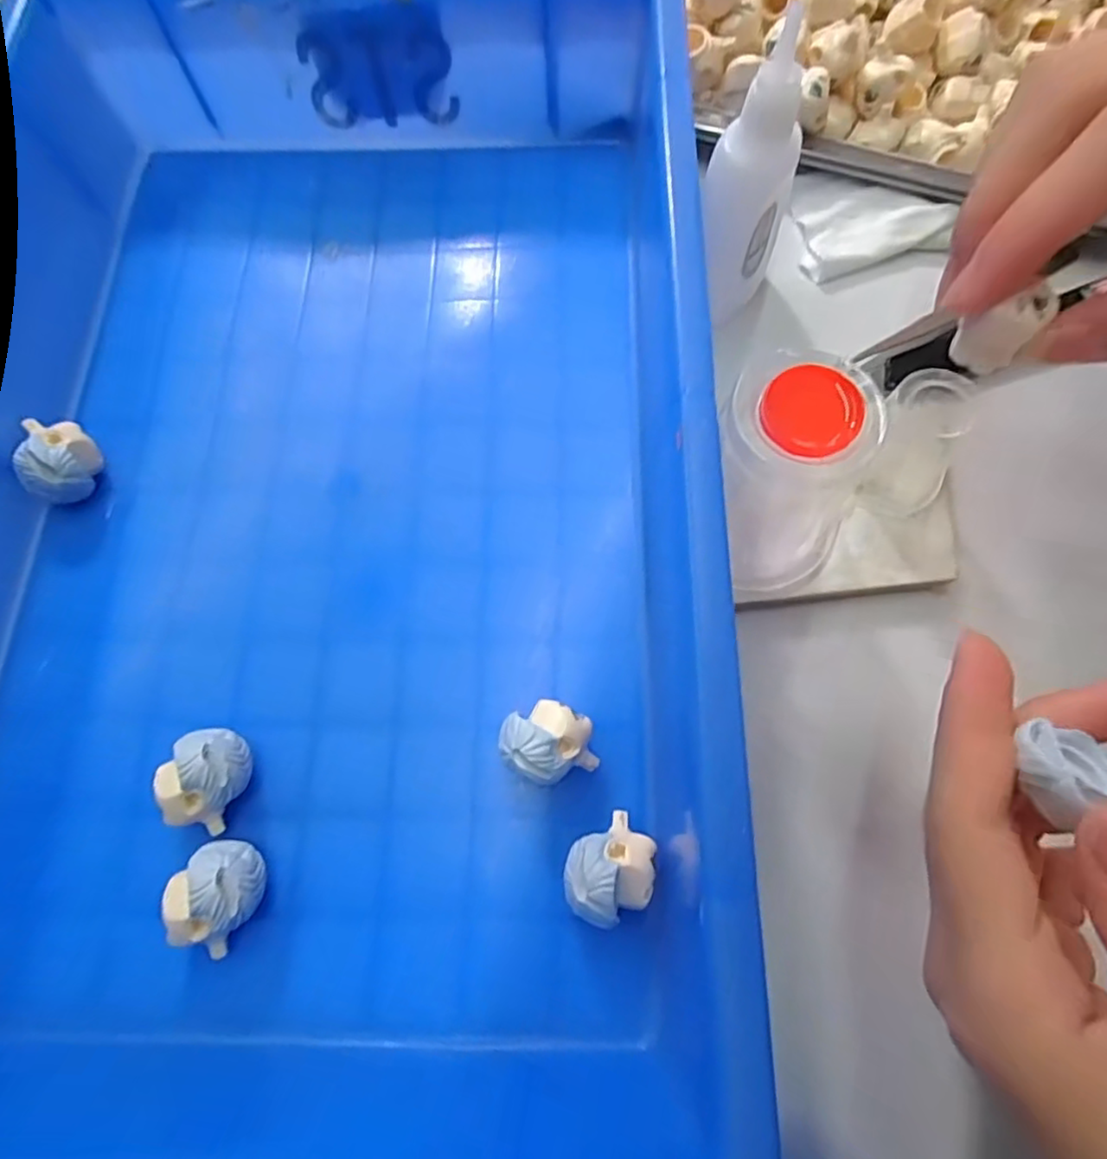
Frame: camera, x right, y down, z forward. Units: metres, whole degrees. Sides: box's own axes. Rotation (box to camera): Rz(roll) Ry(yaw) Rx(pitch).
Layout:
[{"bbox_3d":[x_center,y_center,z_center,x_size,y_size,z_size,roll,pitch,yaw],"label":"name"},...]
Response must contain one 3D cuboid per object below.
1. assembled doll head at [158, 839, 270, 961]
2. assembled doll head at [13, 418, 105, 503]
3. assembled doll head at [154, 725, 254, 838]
[{"bbox_3d":[-0.094,0.089,0.177,0.024,0.025,0.024,0,72,1],"label":"assembled doll head"},{"bbox_3d":[-0.173,-0.042,0.220,0.019,0.026,0.029,-9,73,-2],"label":"assembled doll head"},{"bbox_3d":[-0.104,0.059,0.187,0.023,0.023,0.027,30,75,9],"label":"assembled doll head"}]

